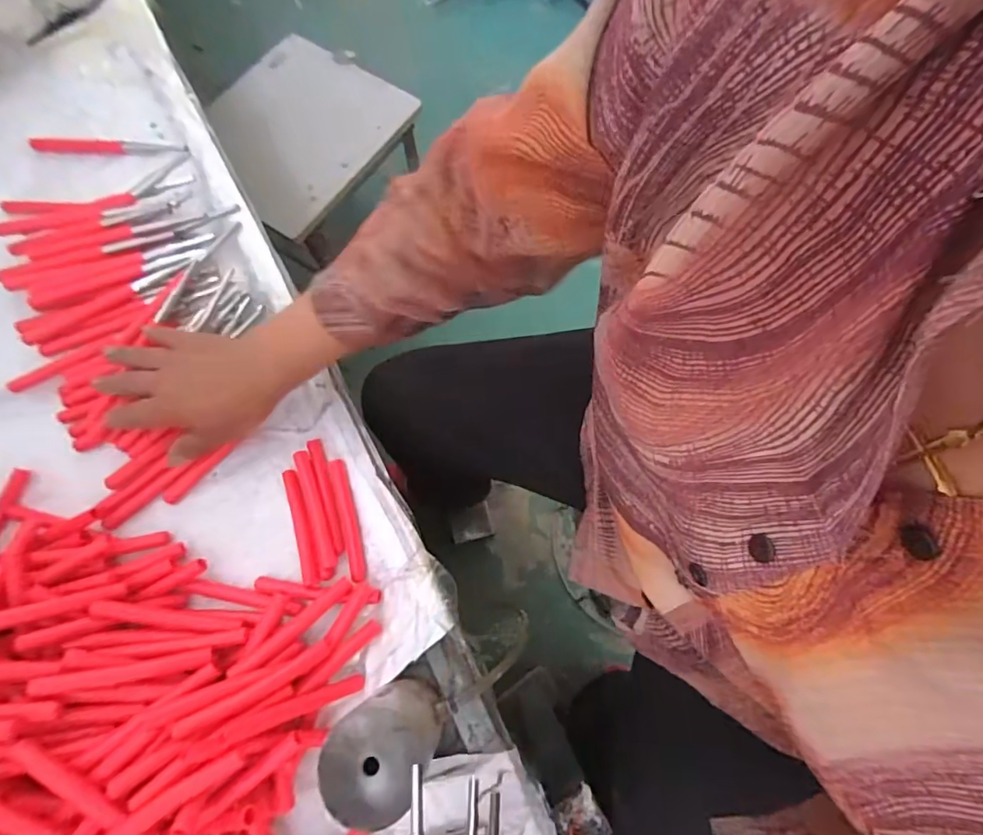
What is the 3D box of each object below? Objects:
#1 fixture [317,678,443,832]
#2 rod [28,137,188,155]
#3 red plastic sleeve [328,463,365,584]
[{"bbox_3d":[-0.068,0.216,0.345,0.058,0.123,0.060,0,73,0],"label":"fixture"},{"bbox_3d":[-0.416,-0.297,0.553,0.165,0.016,0.017,1,73,1],"label":"rod"},{"bbox_3d":[-0.127,0.090,0.447,0.012,0.009,0.107,-15,73,-4],"label":"red plastic sleeve"}]

